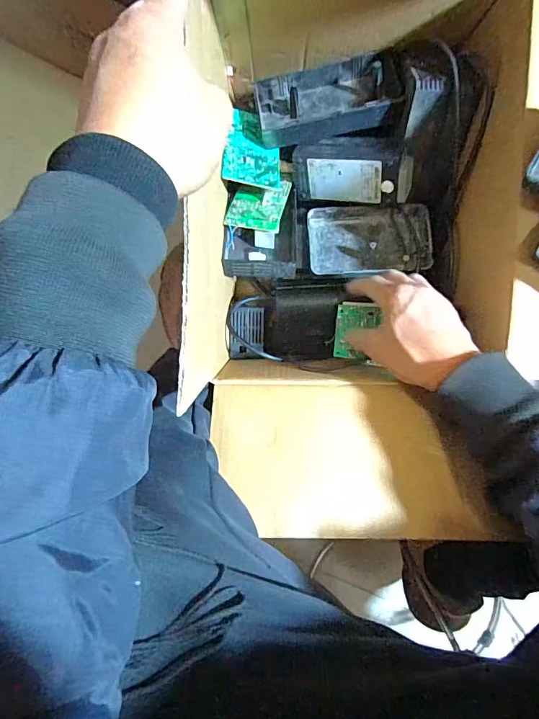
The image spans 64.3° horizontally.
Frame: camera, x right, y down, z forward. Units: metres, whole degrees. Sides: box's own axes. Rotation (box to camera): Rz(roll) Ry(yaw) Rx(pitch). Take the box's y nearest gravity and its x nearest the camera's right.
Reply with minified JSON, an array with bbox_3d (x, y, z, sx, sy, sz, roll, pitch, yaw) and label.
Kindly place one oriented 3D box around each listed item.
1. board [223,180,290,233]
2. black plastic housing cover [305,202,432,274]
[{"bbox_3d":[-0.013,-0.188,0.515,0.065,0.007,0.084,8,58,4],"label":"board"},{"bbox_3d":[0.124,-0.151,0.537,0.145,0.033,0.081,-2,98,0],"label":"black plastic housing cover"}]

